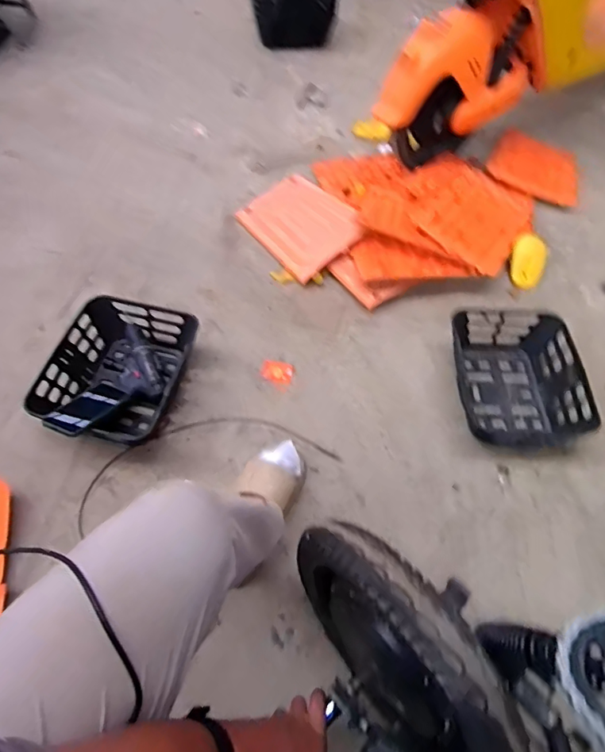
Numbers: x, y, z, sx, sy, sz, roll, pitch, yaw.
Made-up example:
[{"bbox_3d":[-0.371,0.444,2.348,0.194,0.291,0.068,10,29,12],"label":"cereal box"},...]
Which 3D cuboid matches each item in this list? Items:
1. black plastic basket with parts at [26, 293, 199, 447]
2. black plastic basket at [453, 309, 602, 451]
[{"bbox_3d":[-0.383,-0.003,1.057,0.263,0.124,0.339,20,58,9],"label":"black plastic basket with parts"},{"bbox_3d":[0.478,-0.003,1.132,0.269,0.102,0.320,1,57,-3],"label":"black plastic basket"}]

